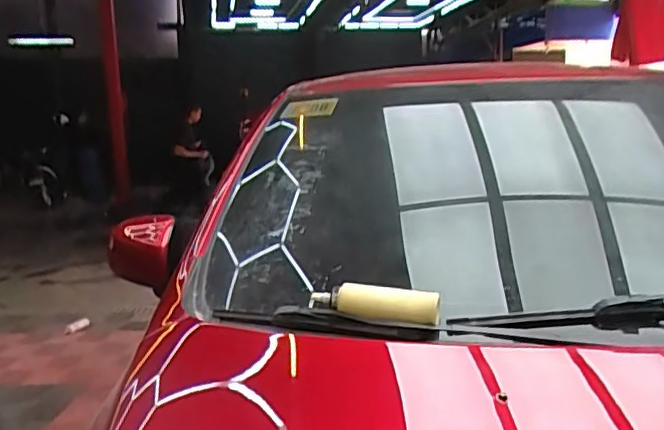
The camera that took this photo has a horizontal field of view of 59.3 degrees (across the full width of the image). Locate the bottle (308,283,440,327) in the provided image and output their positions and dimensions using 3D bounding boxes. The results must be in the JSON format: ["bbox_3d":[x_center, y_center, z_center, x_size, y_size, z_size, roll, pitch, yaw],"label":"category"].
[{"bbox_3d":[0.064,0.137,0.899,0.202,0.051,0.039,2,10,21],"label":"bottle"}]

